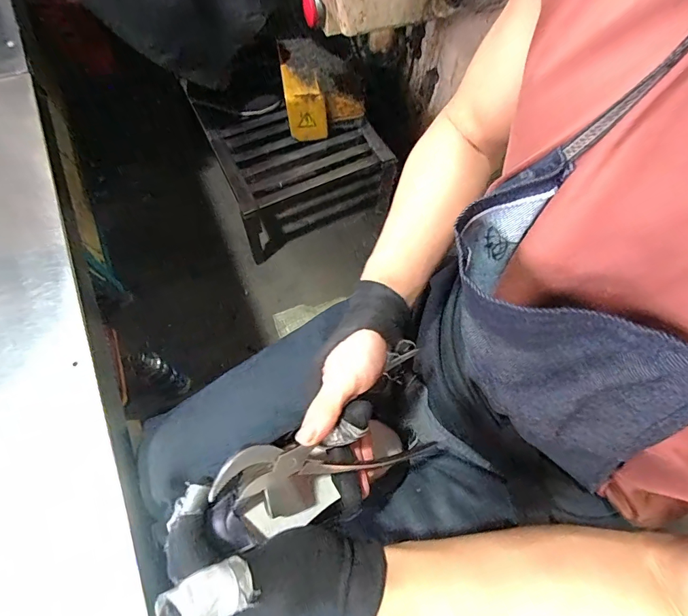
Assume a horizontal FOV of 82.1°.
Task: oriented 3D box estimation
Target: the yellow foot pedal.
[{"bbox_3d":[-0.059,-0.617,1.117,0.224,0.152,0.233,-7,66,-6],"label":"yellow foot pedal"}]

